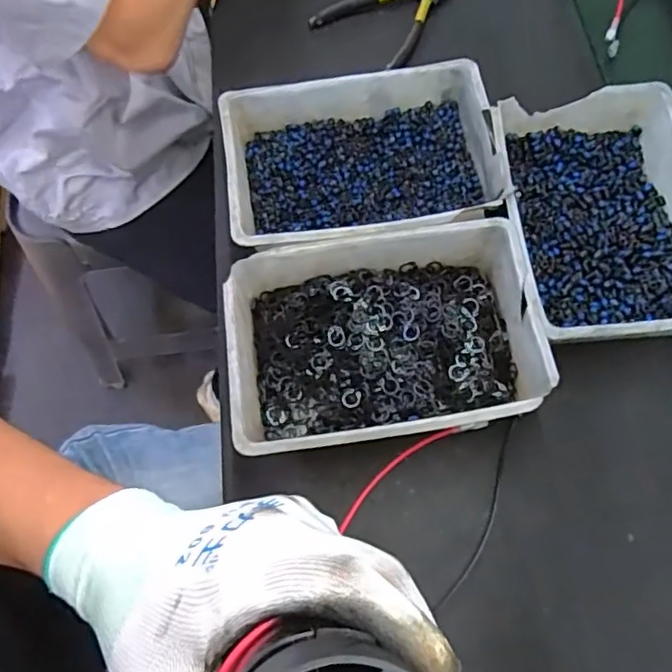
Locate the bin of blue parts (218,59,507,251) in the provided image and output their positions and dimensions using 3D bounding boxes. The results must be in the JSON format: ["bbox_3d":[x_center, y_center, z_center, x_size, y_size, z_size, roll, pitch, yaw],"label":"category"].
[{"bbox_3d":[0.018,-0.131,0.475,0.200,0.054,0.145,-8,67,-5],"label":"bin of blue parts"}]

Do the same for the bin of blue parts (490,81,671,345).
[{"bbox_3d":[0.196,-0.088,0.455,0.143,0.052,0.202,-5,67,-4],"label":"bin of blue parts"}]

